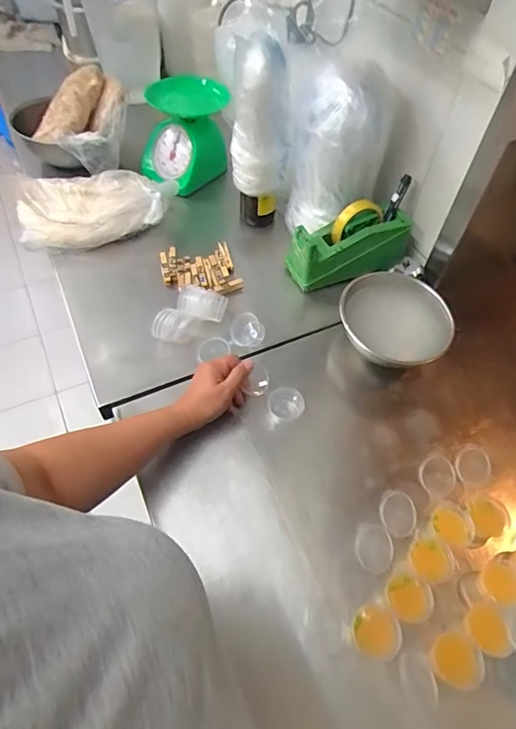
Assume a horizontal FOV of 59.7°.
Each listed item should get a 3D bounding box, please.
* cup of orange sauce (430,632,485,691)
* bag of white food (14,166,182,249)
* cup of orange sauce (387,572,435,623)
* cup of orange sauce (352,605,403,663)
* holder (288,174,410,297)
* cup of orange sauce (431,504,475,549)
[{"bbox_3d":[0.207,0.310,0.471,0.048,0.024,0.049,2,54,-2],"label":"cup of orange sauce"},{"bbox_3d":[-0.318,-0.298,0.855,0.290,0.072,0.174,1,54,-2],"label":"bag of white food"},{"bbox_3d":[0.169,0.262,0.503,0.047,0.025,0.047,2,54,-2],"label":"cup of orange sauce"},{"bbox_3d":[0.125,0.285,0.477,0.047,0.025,0.048,2,54,-2],"label":"cup of orange sauce"},{"bbox_3d":[0.164,-0.212,0.777,0.214,0.117,0.084,-15,56,-14],"label":"holder"},{"bbox_3d":[0.238,0.194,0.552,0.046,0.025,0.055,18,55,9],"label":"cup of orange sauce"}]

